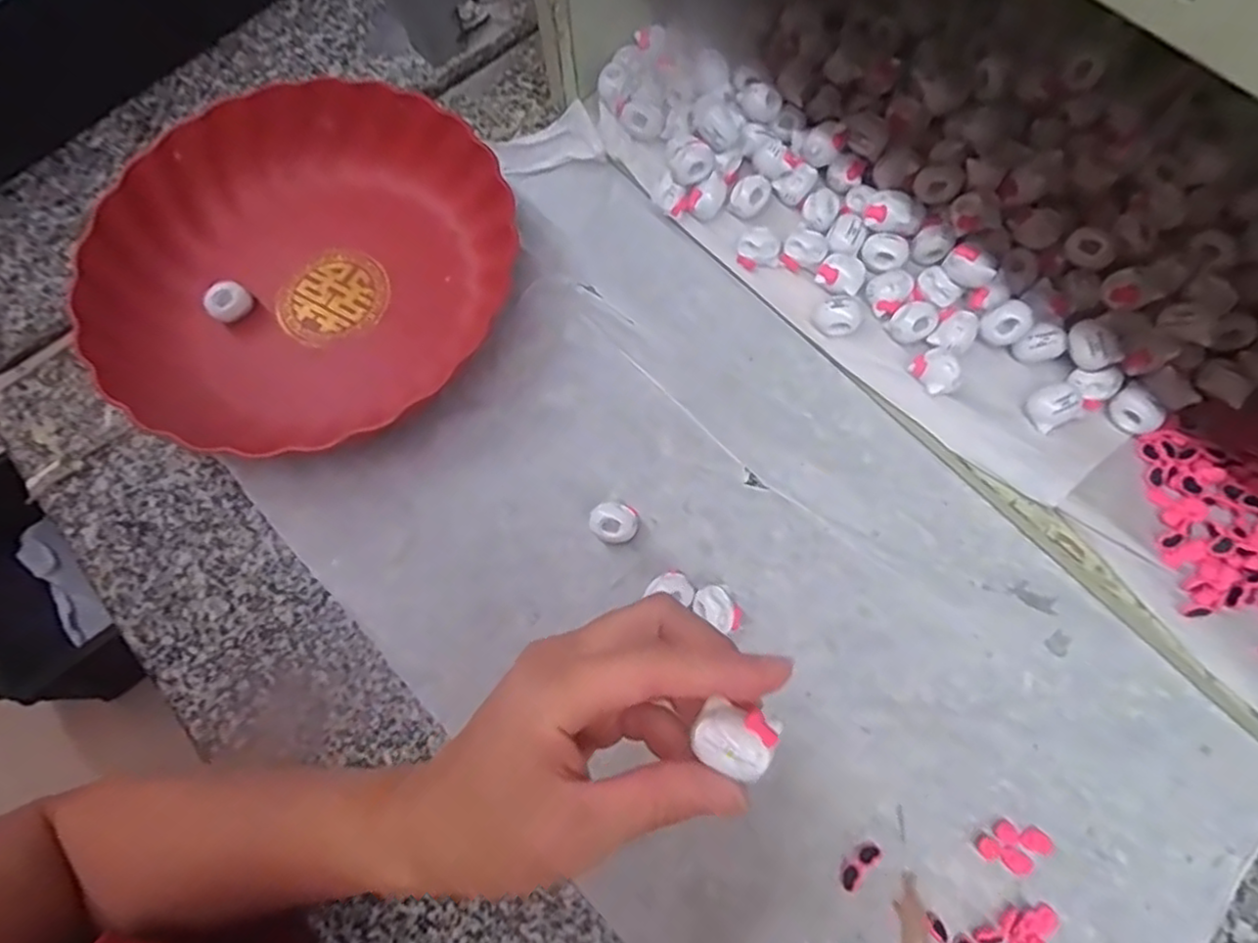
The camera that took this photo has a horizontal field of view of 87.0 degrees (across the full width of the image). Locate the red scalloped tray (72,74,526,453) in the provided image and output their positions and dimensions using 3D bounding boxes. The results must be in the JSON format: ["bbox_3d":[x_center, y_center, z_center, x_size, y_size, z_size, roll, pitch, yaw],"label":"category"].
[{"bbox_3d":[-0.195,-0.126,0.398,0.236,0.048,0.214,-42,75,-11],"label":"red scalloped tray"}]

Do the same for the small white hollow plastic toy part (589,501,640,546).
[{"bbox_3d":[-0.008,0.029,0.357,0.025,0.019,0.021,6,72,4],"label":"small white hollow plastic toy part"}]

